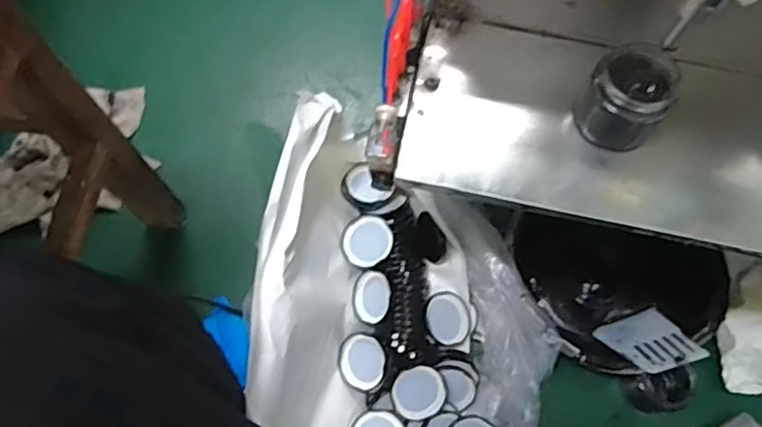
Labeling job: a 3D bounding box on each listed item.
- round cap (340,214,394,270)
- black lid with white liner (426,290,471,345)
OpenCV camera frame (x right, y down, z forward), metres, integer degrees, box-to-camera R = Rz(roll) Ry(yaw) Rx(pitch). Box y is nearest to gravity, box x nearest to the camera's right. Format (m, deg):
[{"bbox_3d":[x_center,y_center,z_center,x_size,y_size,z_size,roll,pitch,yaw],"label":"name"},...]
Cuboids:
[{"bbox_3d":[-0.017,0.034,0.744,0.065,0.014,0.065,-5,75,20],"label":"round cap"},{"bbox_3d":[0.083,0.129,0.743,0.070,0.006,0.065,14,67,-34],"label":"black lid with white liner"}]

